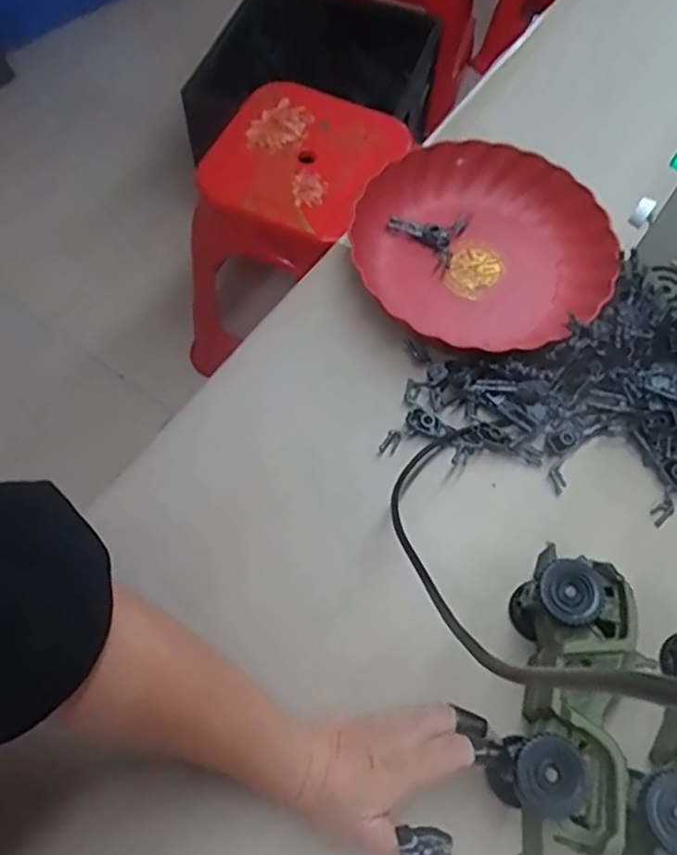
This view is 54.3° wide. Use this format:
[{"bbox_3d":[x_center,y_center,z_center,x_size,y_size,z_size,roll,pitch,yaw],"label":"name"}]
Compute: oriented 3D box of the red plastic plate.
[{"bbox_3d":[0.136,-0.169,0.634,0.238,0.054,0.232,1,64,-2],"label":"red plastic plate"}]

